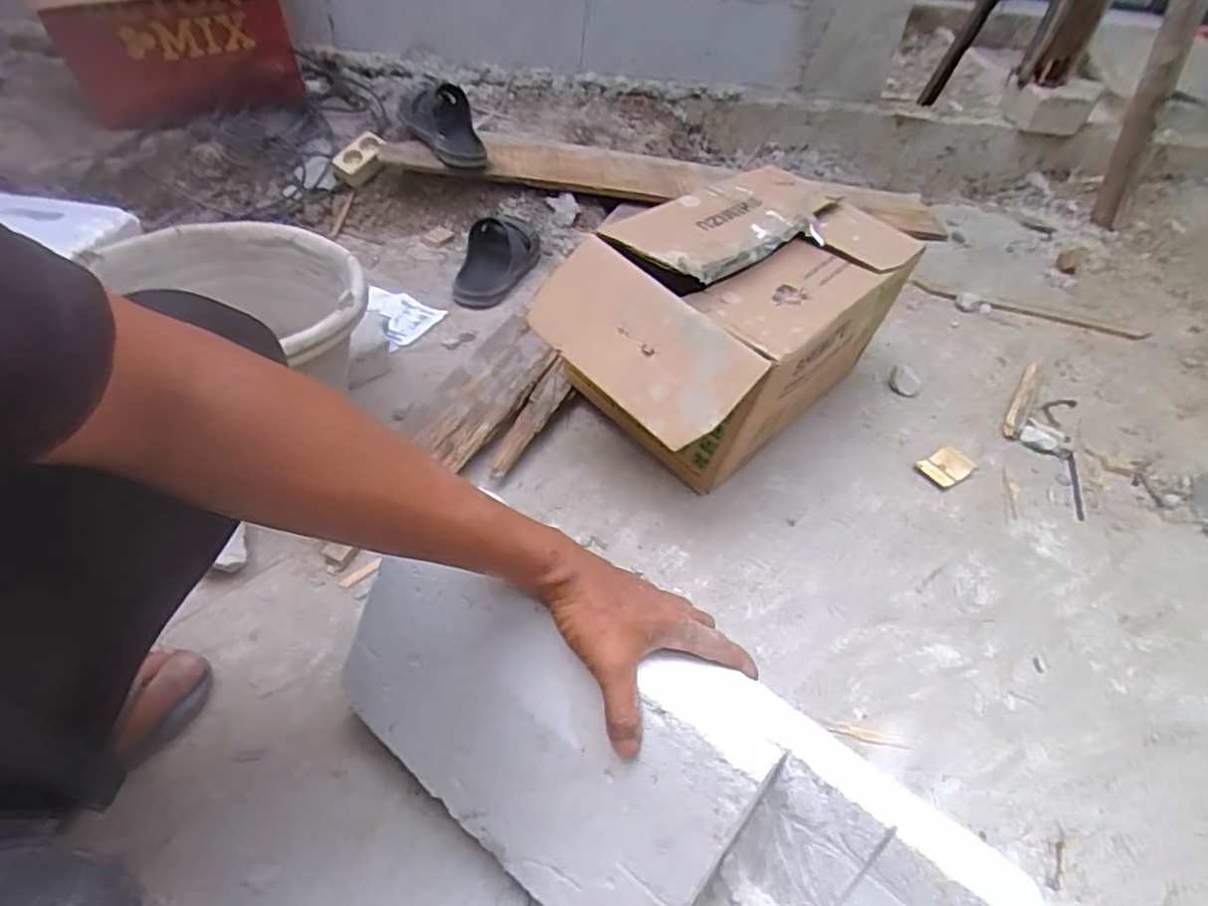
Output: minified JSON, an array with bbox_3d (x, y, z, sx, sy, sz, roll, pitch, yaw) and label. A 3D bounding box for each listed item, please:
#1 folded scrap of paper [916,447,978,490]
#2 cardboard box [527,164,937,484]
[{"bbox_3d":[0.491,0.018,0.952,0.085,0.014,0.053,-25,52,-29],"label":"folded scrap of paper"},{"bbox_3d":[0.167,-0.161,0.905,0.278,0.275,0.504,34,49,26],"label":"cardboard box"}]

